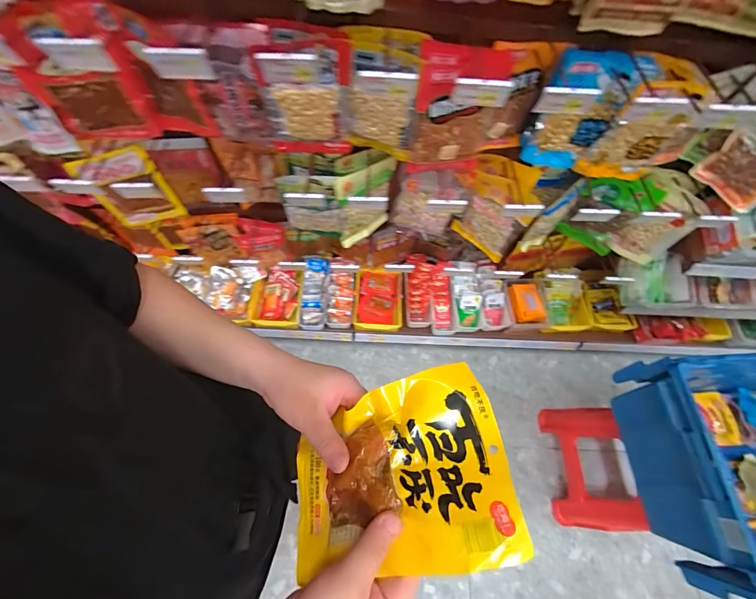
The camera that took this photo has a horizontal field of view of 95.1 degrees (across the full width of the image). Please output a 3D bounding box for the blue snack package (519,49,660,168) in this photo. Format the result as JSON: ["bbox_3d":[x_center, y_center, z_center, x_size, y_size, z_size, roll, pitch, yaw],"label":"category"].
[{"bbox_3d":[0.434,-0.391,0.750,0.176,0.233,0.061,6,65,0],"label":"blue snack package"}]

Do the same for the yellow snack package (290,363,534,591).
[{"bbox_3d":[0.011,0.152,0.310,0.197,0.022,0.149,-19,55,16],"label":"yellow snack package"}]

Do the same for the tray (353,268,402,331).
[{"bbox_3d":[0.002,-0.007,1.322,0.181,0.049,0.243,2,65,-2],"label":"tray"}]

